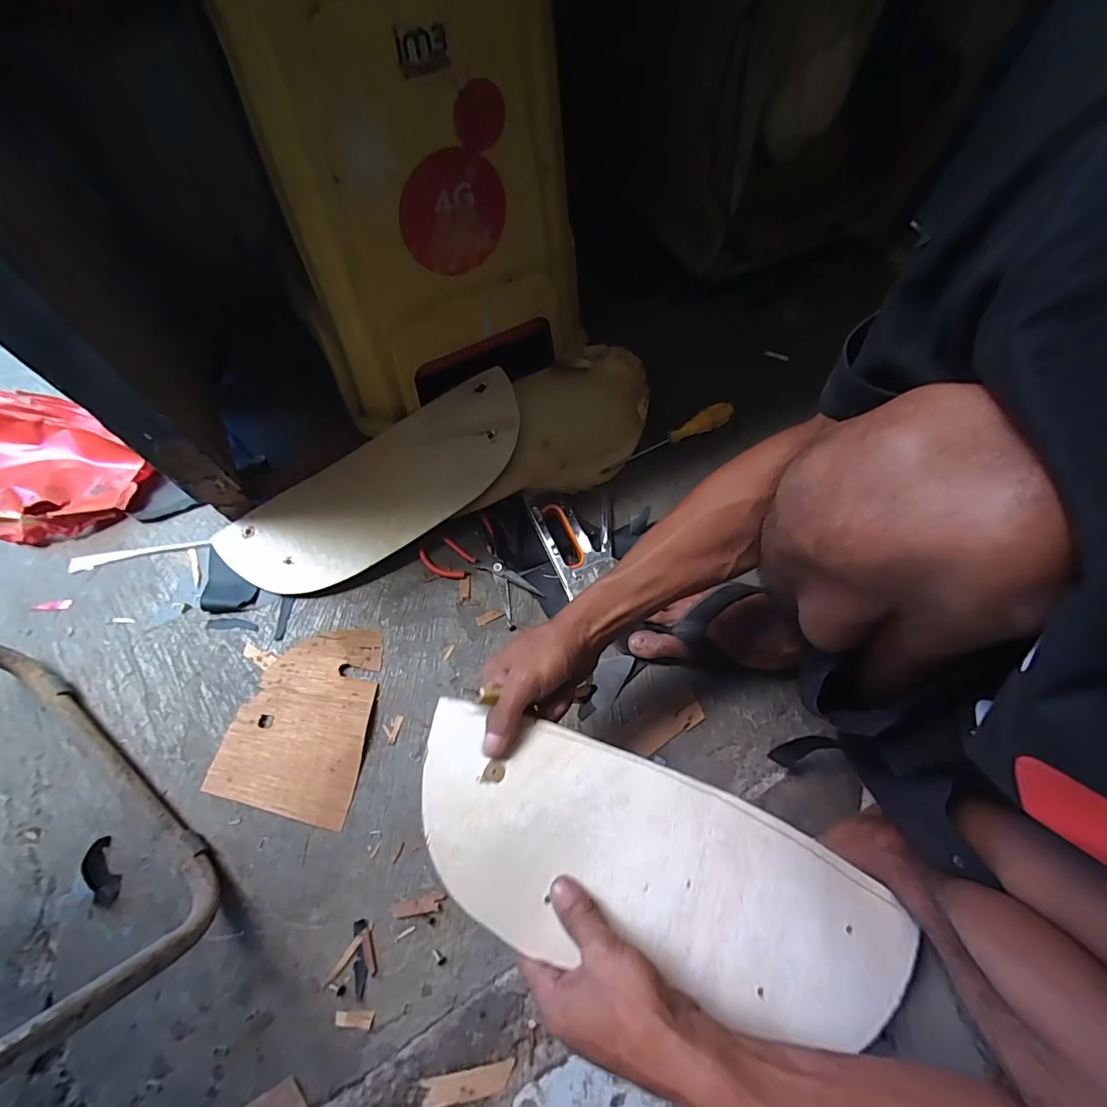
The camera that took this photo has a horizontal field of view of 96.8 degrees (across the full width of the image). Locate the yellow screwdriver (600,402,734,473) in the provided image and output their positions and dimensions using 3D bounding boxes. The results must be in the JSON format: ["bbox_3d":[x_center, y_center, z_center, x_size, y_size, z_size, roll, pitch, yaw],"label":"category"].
[{"bbox_3d":[0.165,-0.171,0.713,0.216,0.037,0.026,-22,67,-12],"label":"yellow screwdriver"}]

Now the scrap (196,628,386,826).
[{"bbox_3d":[-0.280,0.181,0.558,0.152,0.014,0.200,12,64,4],"label":"scrap"}]

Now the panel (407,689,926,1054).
[{"bbox_3d":[0.088,0.249,0.379,0.410,0.011,0.140,24,65,-3],"label":"panel"}]

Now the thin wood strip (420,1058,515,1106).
[{"bbox_3d":[-0.078,0.477,0.440,0.085,0.004,0.023,-8,65,-6],"label":"thin wood strip"}]

